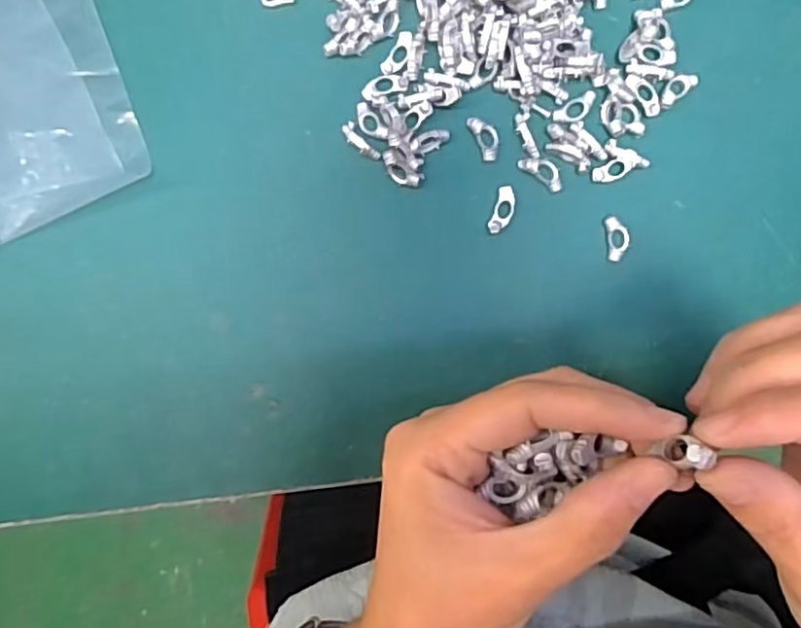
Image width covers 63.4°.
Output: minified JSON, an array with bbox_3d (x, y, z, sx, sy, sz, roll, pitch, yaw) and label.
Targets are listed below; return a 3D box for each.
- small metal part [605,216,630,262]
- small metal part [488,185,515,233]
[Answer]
[{"bbox_3d":[0.098,-0.034,0.292,0.010,0.004,0.020,-5,91,0],"label":"small metal part"},{"bbox_3d":[0.047,-0.046,0.293,0.009,0.005,0.022,18,91,0],"label":"small metal part"}]

